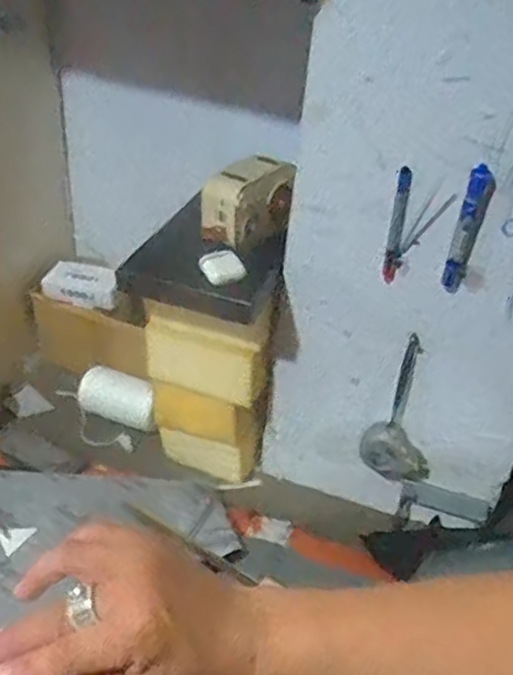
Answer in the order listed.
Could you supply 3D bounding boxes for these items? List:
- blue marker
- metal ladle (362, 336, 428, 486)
[{"bbox_3d":[0.216,-0.109,0.713,0.024,0.135,0.019,19,37,17],"label":"blue marker"},{"bbox_3d":[0.182,0.105,0.852,0.088,0.206,0.044,20,37,19],"label":"metal ladle"}]

